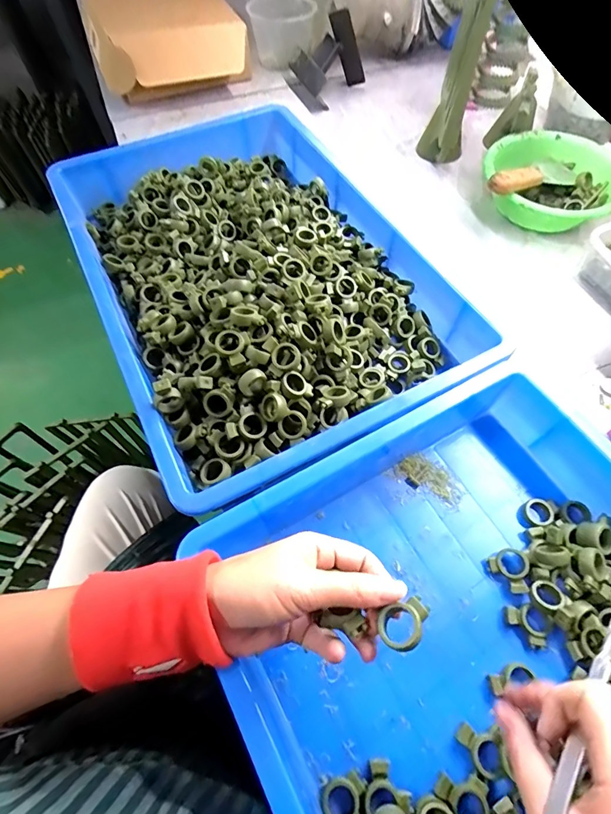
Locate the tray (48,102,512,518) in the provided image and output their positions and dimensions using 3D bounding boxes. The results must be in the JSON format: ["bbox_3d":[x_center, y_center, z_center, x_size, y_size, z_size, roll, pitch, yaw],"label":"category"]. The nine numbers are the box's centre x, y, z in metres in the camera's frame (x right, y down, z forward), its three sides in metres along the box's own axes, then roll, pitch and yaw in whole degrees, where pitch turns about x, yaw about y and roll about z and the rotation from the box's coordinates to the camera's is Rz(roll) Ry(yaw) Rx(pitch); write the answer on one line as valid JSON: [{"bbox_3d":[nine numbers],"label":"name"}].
[{"bbox_3d":[-0.075,-0.186,0.510,0.363,0.100,0.571,-26,64,-14],"label":"tray"}]

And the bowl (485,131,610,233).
[{"bbox_3d":[0.368,-0.343,0.607,0.198,0.082,0.183,0,61,0],"label":"bowl"}]

